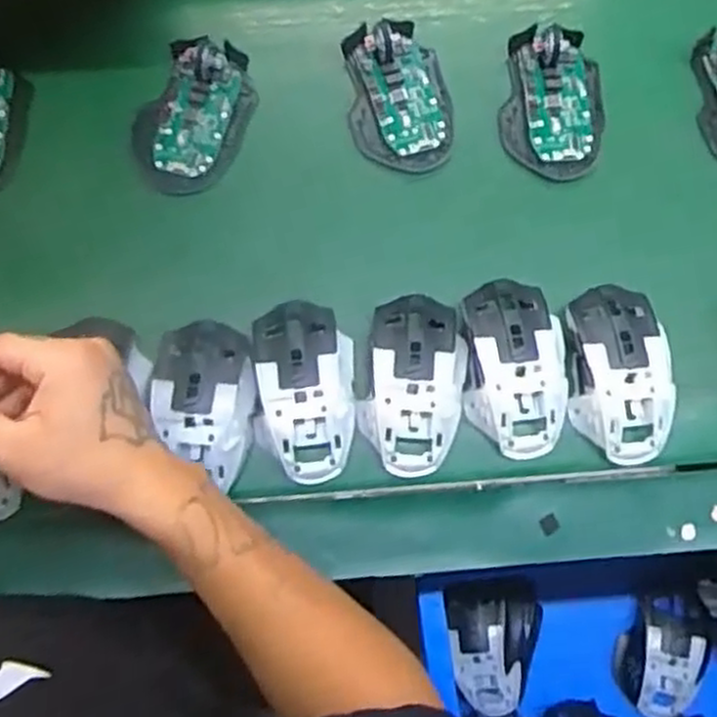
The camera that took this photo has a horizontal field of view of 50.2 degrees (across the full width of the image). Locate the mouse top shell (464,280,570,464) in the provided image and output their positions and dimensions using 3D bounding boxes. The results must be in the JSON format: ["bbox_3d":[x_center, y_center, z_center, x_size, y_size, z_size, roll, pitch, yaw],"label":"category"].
[{"bbox_3d":[0.103,0.003,0.501,0.060,0.031,0.117,-3,78,-2],"label":"mouse top shell"}]

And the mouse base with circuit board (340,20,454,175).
[{"bbox_3d":[0.030,-0.193,0.557,0.073,0.025,0.111,-6,78,-3],"label":"mouse base with circuit board"}]

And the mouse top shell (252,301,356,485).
[{"bbox_3d":[-0.036,0.018,0.492,0.064,0.032,0.117,-1,78,-2],"label":"mouse top shell"}]

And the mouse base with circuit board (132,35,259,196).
[{"bbox_3d":[-0.119,-0.173,0.549,0.072,0.027,0.112,19,78,3],"label":"mouse base with circuit board"}]

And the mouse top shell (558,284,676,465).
[{"bbox_3d":[0.170,0.009,0.504,0.062,0.031,0.114,-6,78,-3],"label":"mouse top shell"}]

